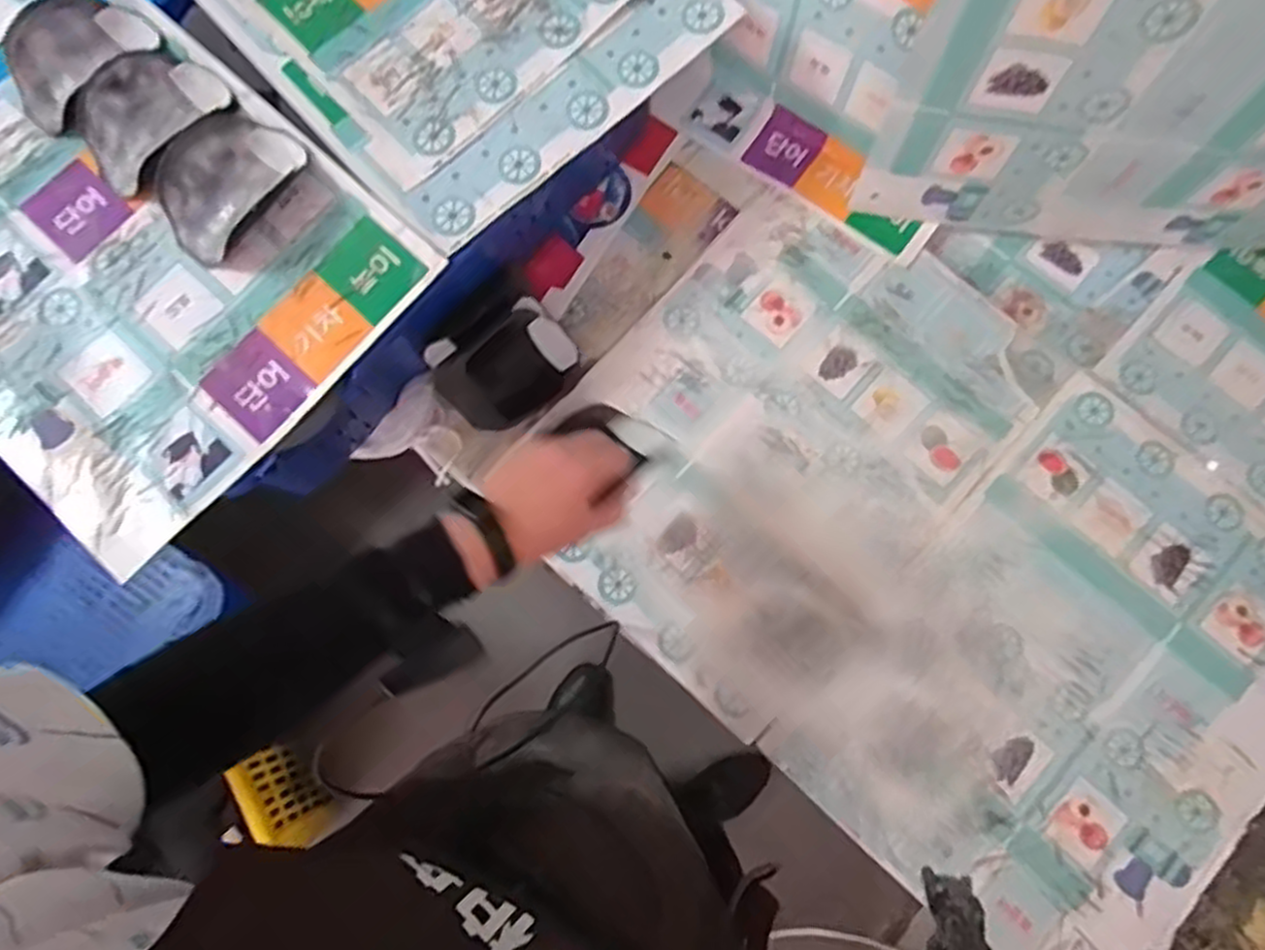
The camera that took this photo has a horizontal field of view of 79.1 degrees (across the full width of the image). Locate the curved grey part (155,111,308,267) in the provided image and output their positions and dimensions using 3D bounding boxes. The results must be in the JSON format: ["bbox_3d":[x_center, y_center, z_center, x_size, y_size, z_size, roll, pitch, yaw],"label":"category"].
[{"bbox_3d":[-0.372,-0.269,0.694,0.100,0.042,0.141,34,81,7],"label":"curved grey part"}]

